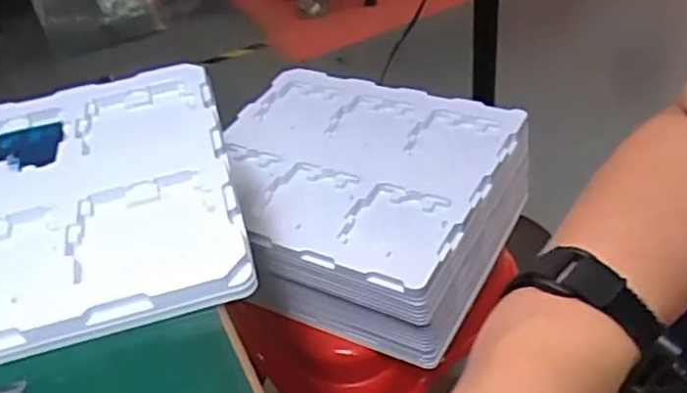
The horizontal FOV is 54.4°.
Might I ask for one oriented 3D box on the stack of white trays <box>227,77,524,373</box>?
[{"bbox_3d":[0.010,0.001,0.751,0.318,0.117,0.277,14,44,26],"label":"stack of white trays"}]

